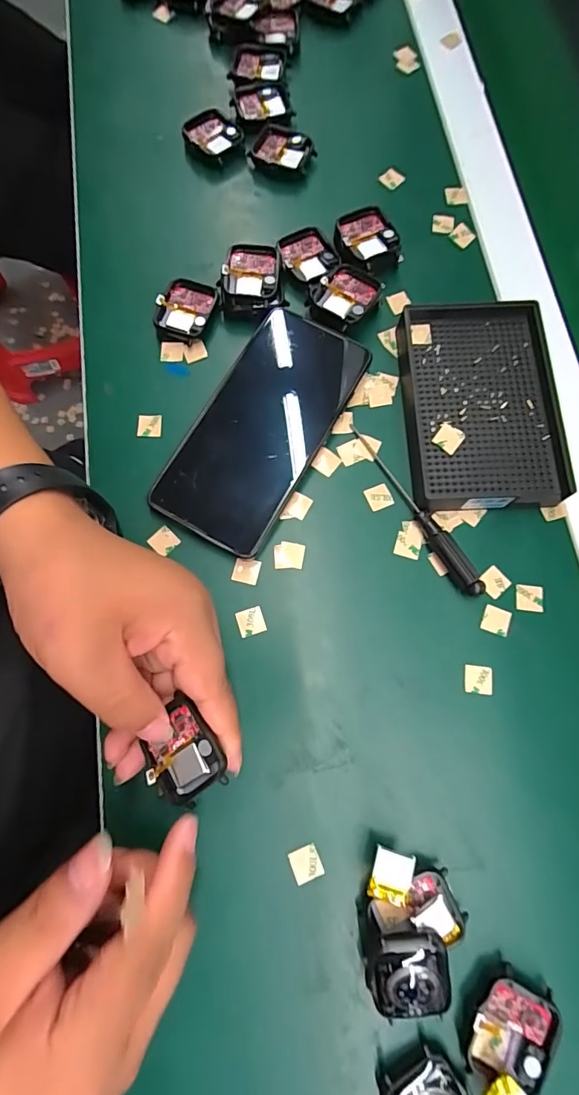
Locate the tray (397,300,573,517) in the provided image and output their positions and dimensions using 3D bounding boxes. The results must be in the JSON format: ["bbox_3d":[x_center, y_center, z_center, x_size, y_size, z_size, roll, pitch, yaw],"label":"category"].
[{"bbox_3d":[0.124,-0.093,0.298,0.091,0.021,0.139,-1,77,-2],"label":"tray"}]

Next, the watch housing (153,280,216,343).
[{"bbox_3d":[-0.073,-0.164,0.319,0.038,0.013,0.044,16,77,2],"label":"watch housing"}]

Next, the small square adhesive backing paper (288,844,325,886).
[{"bbox_3d":[0.009,0.168,0.240,0.015,0.004,0.016,-20,78,-6],"label":"small square adhesive backing paper"}]

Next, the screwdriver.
[{"bbox_3d":[0.077,-0.026,0.282,0.010,0.018,0.129,-30,79,-8],"label":"screwdriver"}]

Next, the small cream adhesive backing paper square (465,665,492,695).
[{"bbox_3d":[0.110,0.077,0.263,0.016,0.004,0.016,6,76,0],"label":"small cream adhesive backing paper square"}]

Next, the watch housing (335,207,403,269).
[{"bbox_3d":[0.055,-0.219,0.326,0.040,0.014,0.041,-21,78,-6],"label":"watch housing"}]

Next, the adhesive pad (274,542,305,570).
[{"bbox_3d":[0.000,0.005,0.281,0.018,0.004,0.016,2,76,-1],"label":"adhesive pad"}]

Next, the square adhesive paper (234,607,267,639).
[{"bbox_3d":[-0.023,0.044,0.271,0.016,0.004,0.016,-18,78,-6],"label":"square adhesive paper"}]

